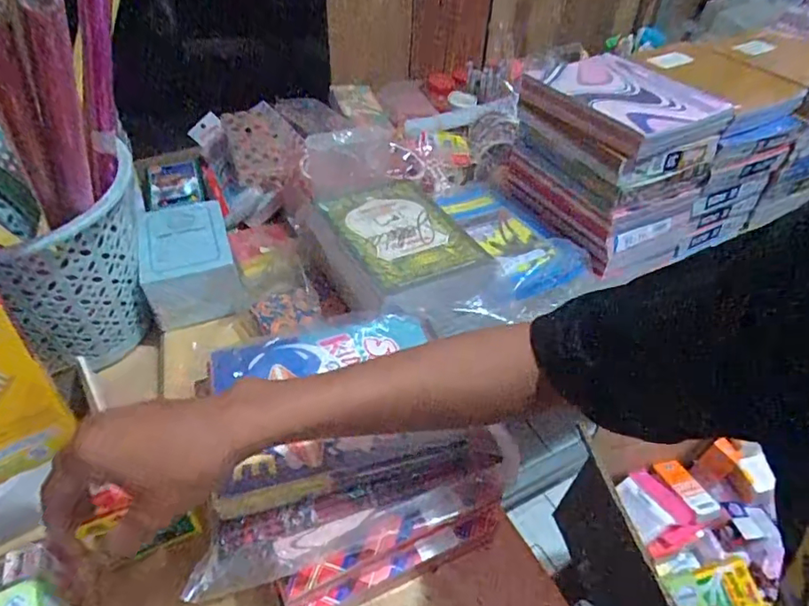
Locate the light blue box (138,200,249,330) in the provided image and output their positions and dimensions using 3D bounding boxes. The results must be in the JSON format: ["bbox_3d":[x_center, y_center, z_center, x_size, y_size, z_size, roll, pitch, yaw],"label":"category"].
[{"bbox_3d":[-0.279,-0.055,0.703,0.115,0.083,0.159,-14,48,-18],"label":"light blue box"}]

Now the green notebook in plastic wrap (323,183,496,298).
[{"bbox_3d":[-0.012,-0.095,0.667,0.144,0.023,0.219,-19,50,-22],"label":"green notebook in plastic wrap"}]

